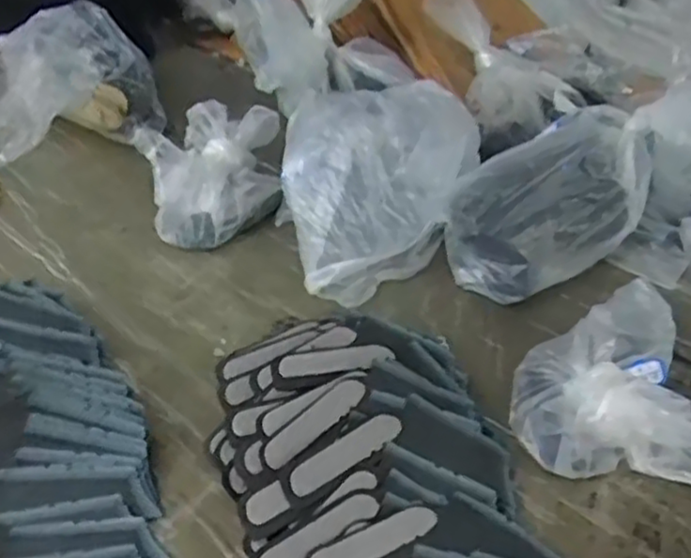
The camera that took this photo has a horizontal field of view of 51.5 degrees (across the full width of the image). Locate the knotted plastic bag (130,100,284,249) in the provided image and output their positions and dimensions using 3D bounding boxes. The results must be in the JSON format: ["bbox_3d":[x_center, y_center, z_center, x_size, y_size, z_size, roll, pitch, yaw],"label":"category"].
[{"bbox_3d":[-0.135,-0.109,0.723,0.137,0.082,0.157,0,36,-8],"label":"knotted plastic bag"}]

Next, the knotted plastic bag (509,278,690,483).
[{"bbox_3d":[0.196,0.073,0.531,0.133,0.062,0.156,9,36,4],"label":"knotted plastic bag"}]

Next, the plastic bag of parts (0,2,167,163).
[{"bbox_3d":[-0.296,-0.189,0.744,0.209,0.152,0.130,-7,38,-17],"label":"plastic bag of parts"}]

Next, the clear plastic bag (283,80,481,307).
[{"bbox_3d":[0.032,-0.087,0.679,0.181,0.128,0.184,3,36,-4],"label":"clear plastic bag"}]

